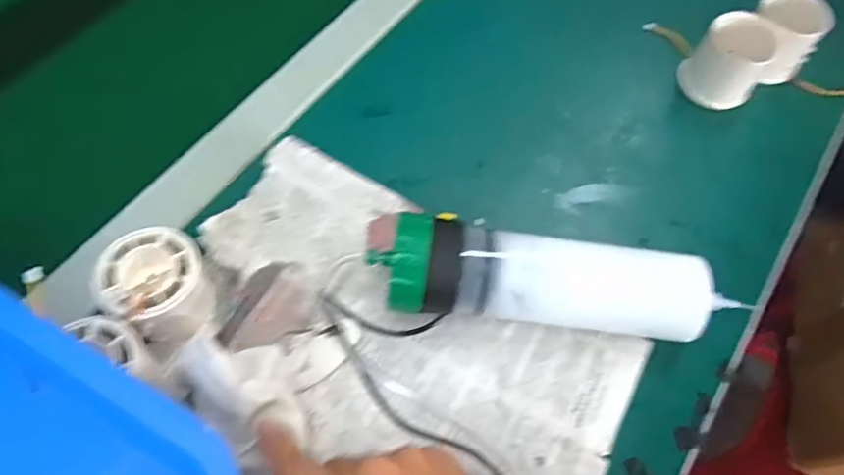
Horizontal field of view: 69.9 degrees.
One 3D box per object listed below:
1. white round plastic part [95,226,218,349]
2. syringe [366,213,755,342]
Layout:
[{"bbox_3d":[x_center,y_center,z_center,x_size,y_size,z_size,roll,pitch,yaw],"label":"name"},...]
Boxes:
[{"bbox_3d":[-0.154,0.030,0.359,0.054,0.054,0.054,2,61,-3],"label":"white round plastic part"},{"bbox_3d":[0.079,0.027,0.373,0.222,0.062,0.059,6,61,-1],"label":"syringe"}]

